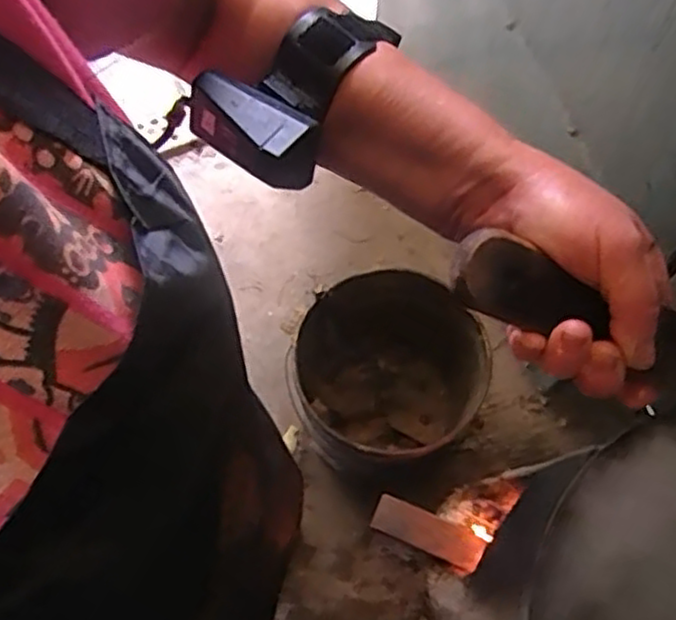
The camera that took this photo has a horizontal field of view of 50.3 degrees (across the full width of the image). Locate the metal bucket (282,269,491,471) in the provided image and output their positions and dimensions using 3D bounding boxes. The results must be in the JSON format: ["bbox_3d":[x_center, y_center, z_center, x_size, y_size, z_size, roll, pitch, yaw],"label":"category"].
[{"bbox_3d":[0.076,0.133,1.209,0.279,0.316,0.273,1,66,-1],"label":"metal bucket"}]

